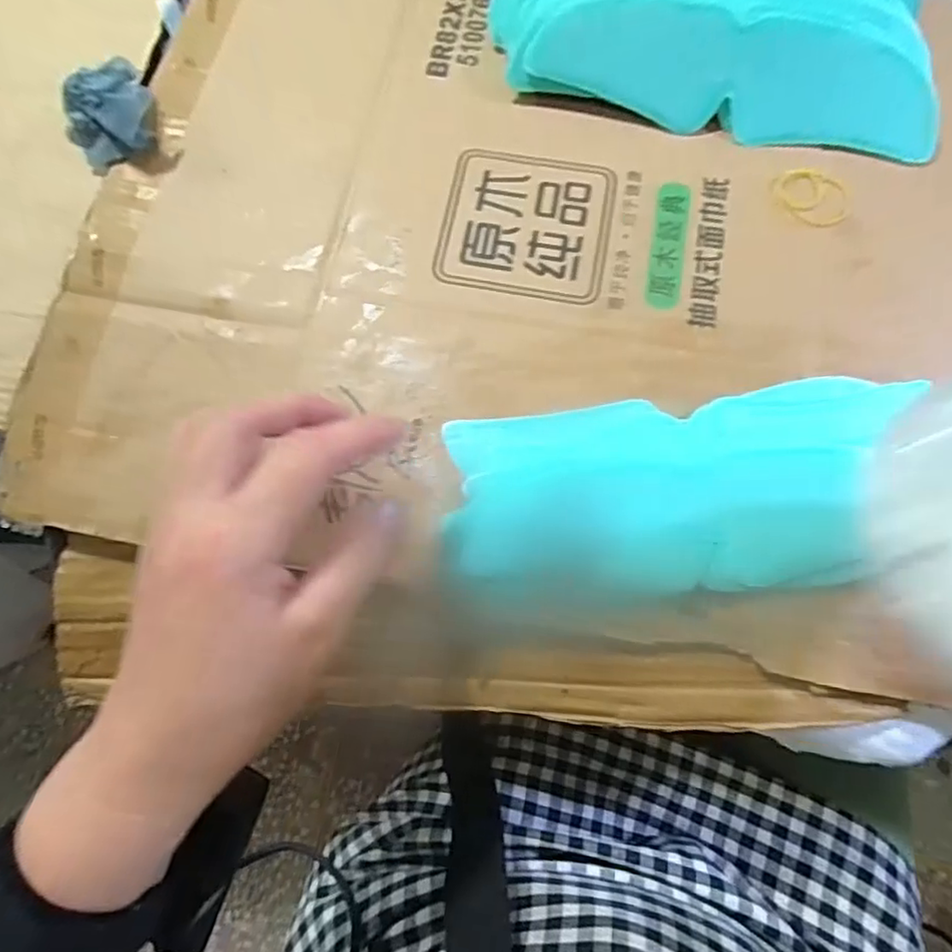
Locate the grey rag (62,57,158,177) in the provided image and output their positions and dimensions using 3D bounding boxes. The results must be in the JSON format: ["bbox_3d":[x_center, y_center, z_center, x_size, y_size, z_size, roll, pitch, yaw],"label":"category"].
[{"bbox_3d":[-0.209,-0.206,0.351,0.052,0.033,0.054,-36,77,-7],"label":"grey rag"}]

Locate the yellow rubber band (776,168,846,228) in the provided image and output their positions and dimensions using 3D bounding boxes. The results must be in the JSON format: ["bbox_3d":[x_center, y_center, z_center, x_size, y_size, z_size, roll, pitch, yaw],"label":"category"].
[{"bbox_3d":[0.182,-0.152,0.334,0.032,0.004,0.039,-23,76,-4],"label":"yellow rubber band"}]

